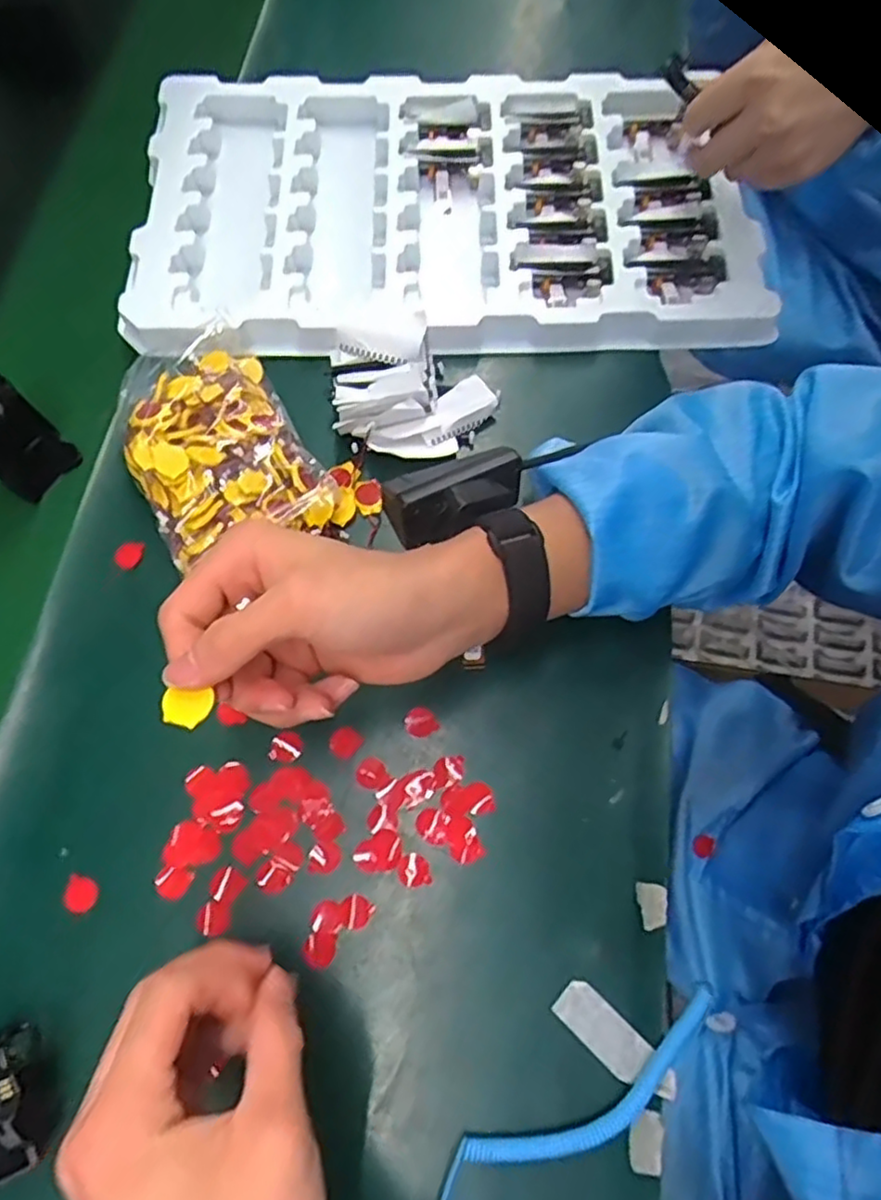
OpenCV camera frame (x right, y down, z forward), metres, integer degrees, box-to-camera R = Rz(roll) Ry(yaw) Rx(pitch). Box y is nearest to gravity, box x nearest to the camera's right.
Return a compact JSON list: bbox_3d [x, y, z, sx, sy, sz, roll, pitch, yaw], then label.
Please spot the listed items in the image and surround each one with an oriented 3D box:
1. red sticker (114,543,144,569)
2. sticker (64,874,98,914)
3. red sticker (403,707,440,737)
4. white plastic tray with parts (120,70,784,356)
[{"bbox_3d":[-0.188,-0.028,0.414,0.018,0.004,0.019,19,74,0],"label":"red sticker"},{"bbox_3d":[-0.182,0.149,0.345,0.018,0.004,0.016,37,56,4],"label":"sticker"},{"bbox_3d":[-0.011,0.067,0.376,0.016,0.004,0.017,-32,71,-9],"label":"red sticker"},{"bbox_3d":[-0.003,-0.293,0.492,0.420,0.029,0.268,-2,69,2],"label":"white plastic tray with parts"}]

